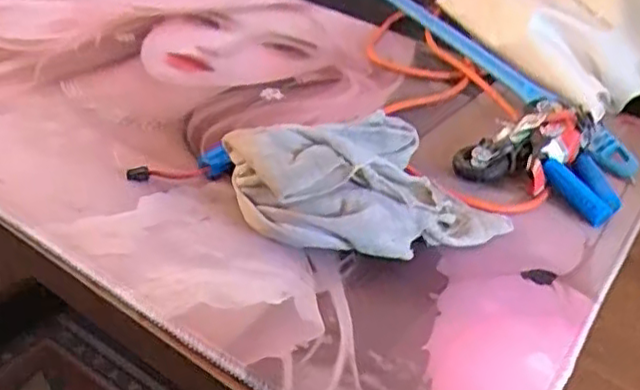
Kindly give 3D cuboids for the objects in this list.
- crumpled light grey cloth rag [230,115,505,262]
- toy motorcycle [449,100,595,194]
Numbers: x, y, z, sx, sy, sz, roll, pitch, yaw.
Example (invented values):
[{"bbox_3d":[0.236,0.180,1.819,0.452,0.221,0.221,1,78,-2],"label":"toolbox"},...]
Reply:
[{"bbox_3d":[0.032,-0.007,0.374,0.151,0.051,0.086,-9,38,-22],"label":"crumpled light grey cloth rag"},{"bbox_3d":[0.140,-0.036,0.442,0.057,0.031,0.098,31,41,30],"label":"toy motorcycle"}]

